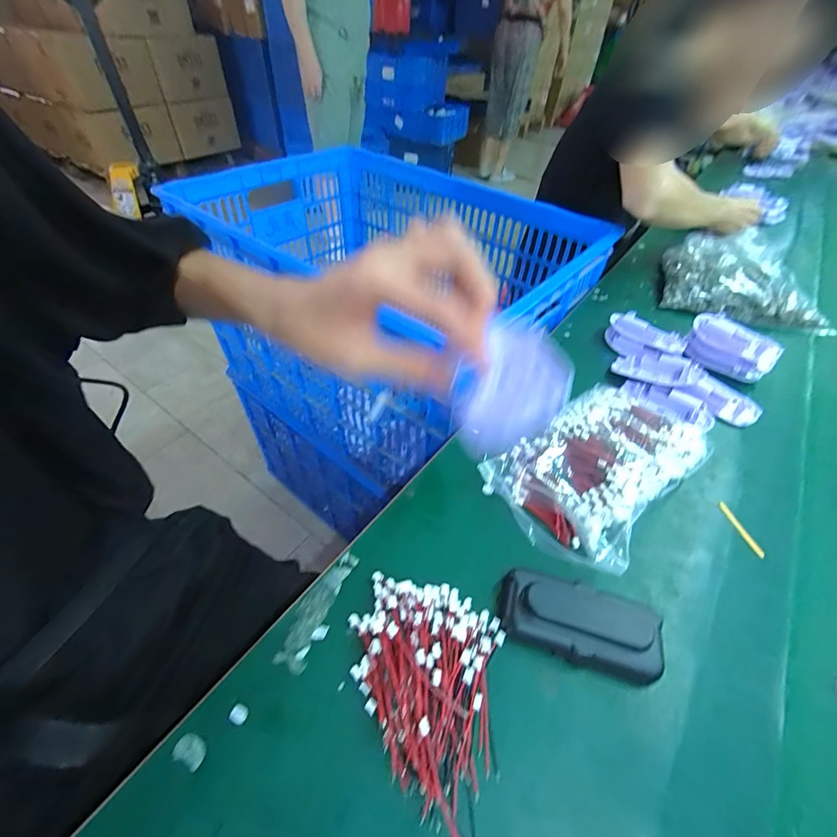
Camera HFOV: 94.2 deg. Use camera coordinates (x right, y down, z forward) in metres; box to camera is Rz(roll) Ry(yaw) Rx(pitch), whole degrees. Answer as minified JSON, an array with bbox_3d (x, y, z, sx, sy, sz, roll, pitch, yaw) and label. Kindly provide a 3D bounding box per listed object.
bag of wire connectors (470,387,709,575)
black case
[{"bbox_3d":[0.165,0.042,0.367,0.185,0.043,0.130,-33,56,-28],"label":"bag of wire connectors"},{"bbox_3d":[0.112,0.143,0.277,0.105,0.027,0.050,14,48,11],"label":"black case"}]

